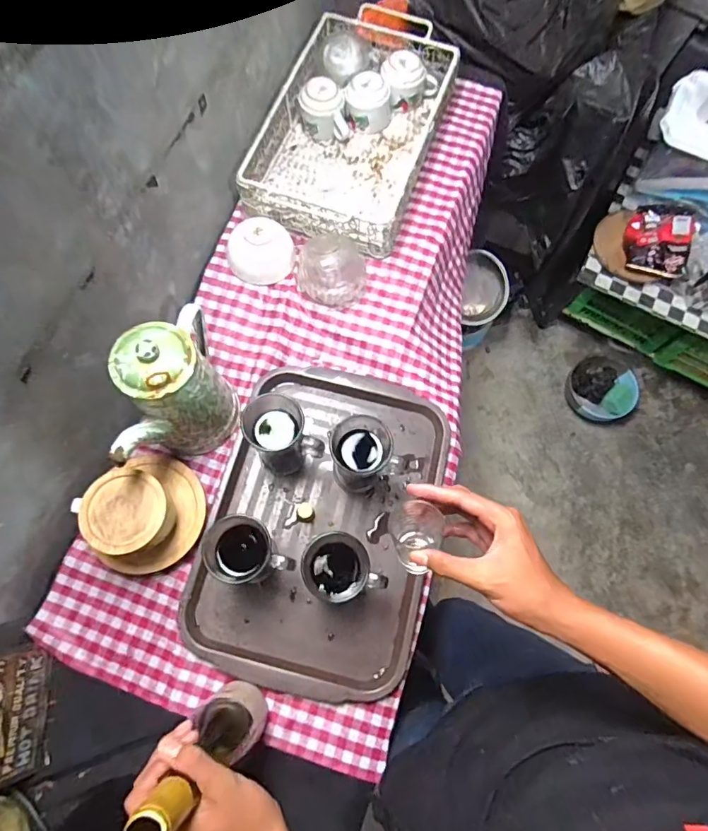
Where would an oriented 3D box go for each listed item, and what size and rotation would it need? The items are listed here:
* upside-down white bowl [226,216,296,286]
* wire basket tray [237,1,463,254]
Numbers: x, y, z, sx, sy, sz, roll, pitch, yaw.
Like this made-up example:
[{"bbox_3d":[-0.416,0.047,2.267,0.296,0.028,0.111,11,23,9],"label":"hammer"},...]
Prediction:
[{"bbox_3d":[-0.149,-0.265,0.780,0.104,0.053,0.091,-13,72,-7],"label":"upside-down white bowl"},{"bbox_3d":[0.000,-0.503,0.843,0.268,0.077,0.452,19,71,4],"label":"wire basket tray"}]

